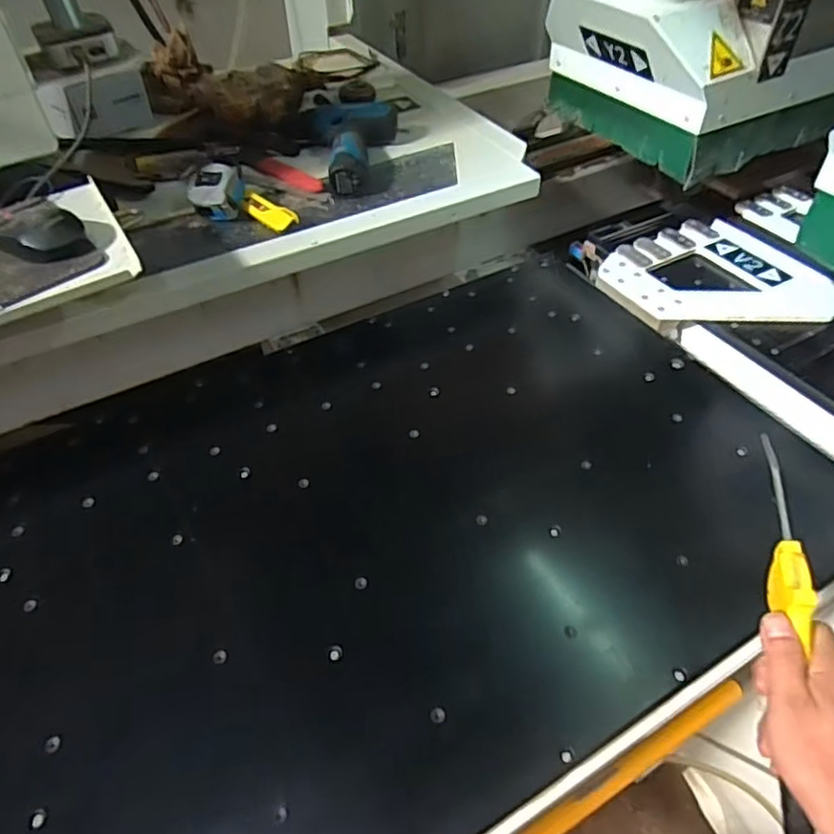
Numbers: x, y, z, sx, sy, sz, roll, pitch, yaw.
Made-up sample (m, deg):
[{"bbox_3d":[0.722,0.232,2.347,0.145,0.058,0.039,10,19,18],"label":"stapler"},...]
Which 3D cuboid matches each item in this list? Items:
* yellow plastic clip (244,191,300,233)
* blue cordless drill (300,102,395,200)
[{"bbox_3d":[-0.188,-0.263,0.797,0.090,0.021,0.035,35,59,25],"label":"yellow plastic clip"},{"bbox_3d":[-0.100,-0.392,0.902,0.149,0.053,0.214,-5,51,-4],"label":"blue cordless drill"}]

